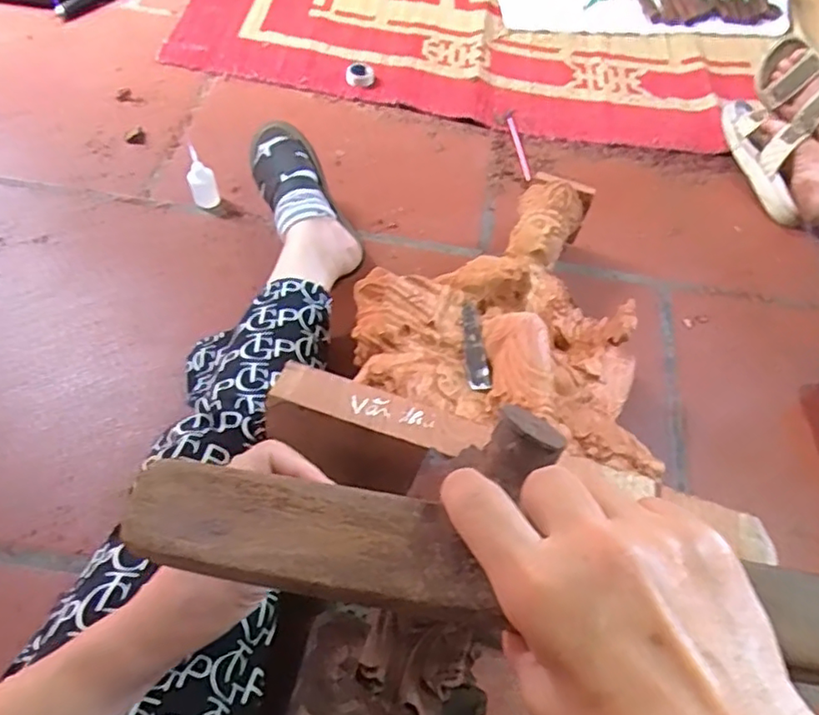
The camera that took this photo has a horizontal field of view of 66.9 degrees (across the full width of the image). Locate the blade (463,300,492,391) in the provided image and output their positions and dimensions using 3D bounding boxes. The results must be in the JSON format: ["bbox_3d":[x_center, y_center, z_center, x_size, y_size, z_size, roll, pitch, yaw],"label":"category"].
[{"bbox_3d":[0.067,-0.016,0.647,0.023,0.013,0.149,1,40,-2],"label":"blade"}]

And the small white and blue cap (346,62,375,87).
[{"bbox_3d":[-0.087,-0.504,1.098,0.051,0.023,0.050,1,57,-2],"label":"small white and blue cap"}]

